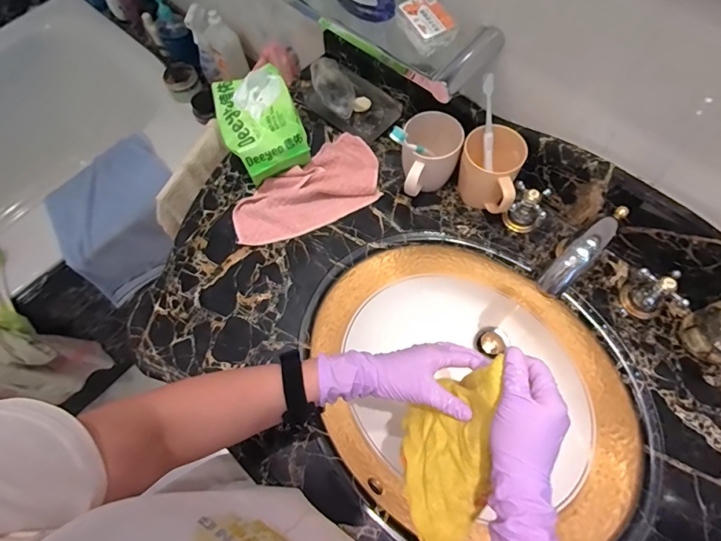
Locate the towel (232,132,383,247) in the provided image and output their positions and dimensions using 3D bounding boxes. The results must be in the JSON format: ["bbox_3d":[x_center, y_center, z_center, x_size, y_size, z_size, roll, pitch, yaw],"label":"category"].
[{"bbox_3d":[-0.086,-0.128,0.651,0.252,0.031,0.126,-27,69,-10],"label":"towel"}]

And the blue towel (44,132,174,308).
[{"bbox_3d":[-0.616,-0.134,1.080,0.304,0.247,0.253,-30,68,-10],"label":"blue towel"}]

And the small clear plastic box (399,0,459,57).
[{"bbox_3d":[0.082,-0.314,0.516,0.052,0.029,0.067,-25,68,-8],"label":"small clear plastic box"}]

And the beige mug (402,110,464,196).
[{"bbox_3d":[0.101,-0.164,0.620,0.087,0.098,0.110,9,67,7],"label":"beige mug"}]

